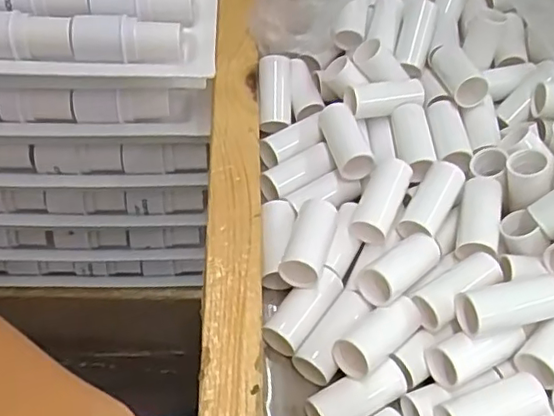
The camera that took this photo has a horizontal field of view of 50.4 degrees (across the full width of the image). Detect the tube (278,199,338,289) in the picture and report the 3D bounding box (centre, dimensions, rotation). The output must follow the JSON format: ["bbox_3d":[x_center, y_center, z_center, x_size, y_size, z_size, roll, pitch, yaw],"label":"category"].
[{"bbox_3d":[0.017,0.017,0.306,0.020,0.026,0.047,18,55,7],"label":"tube"}]

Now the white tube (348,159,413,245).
[{"bbox_3d":[0.057,-0.005,0.321,0.021,0.019,0.049,24,71,11],"label":"white tube"}]

